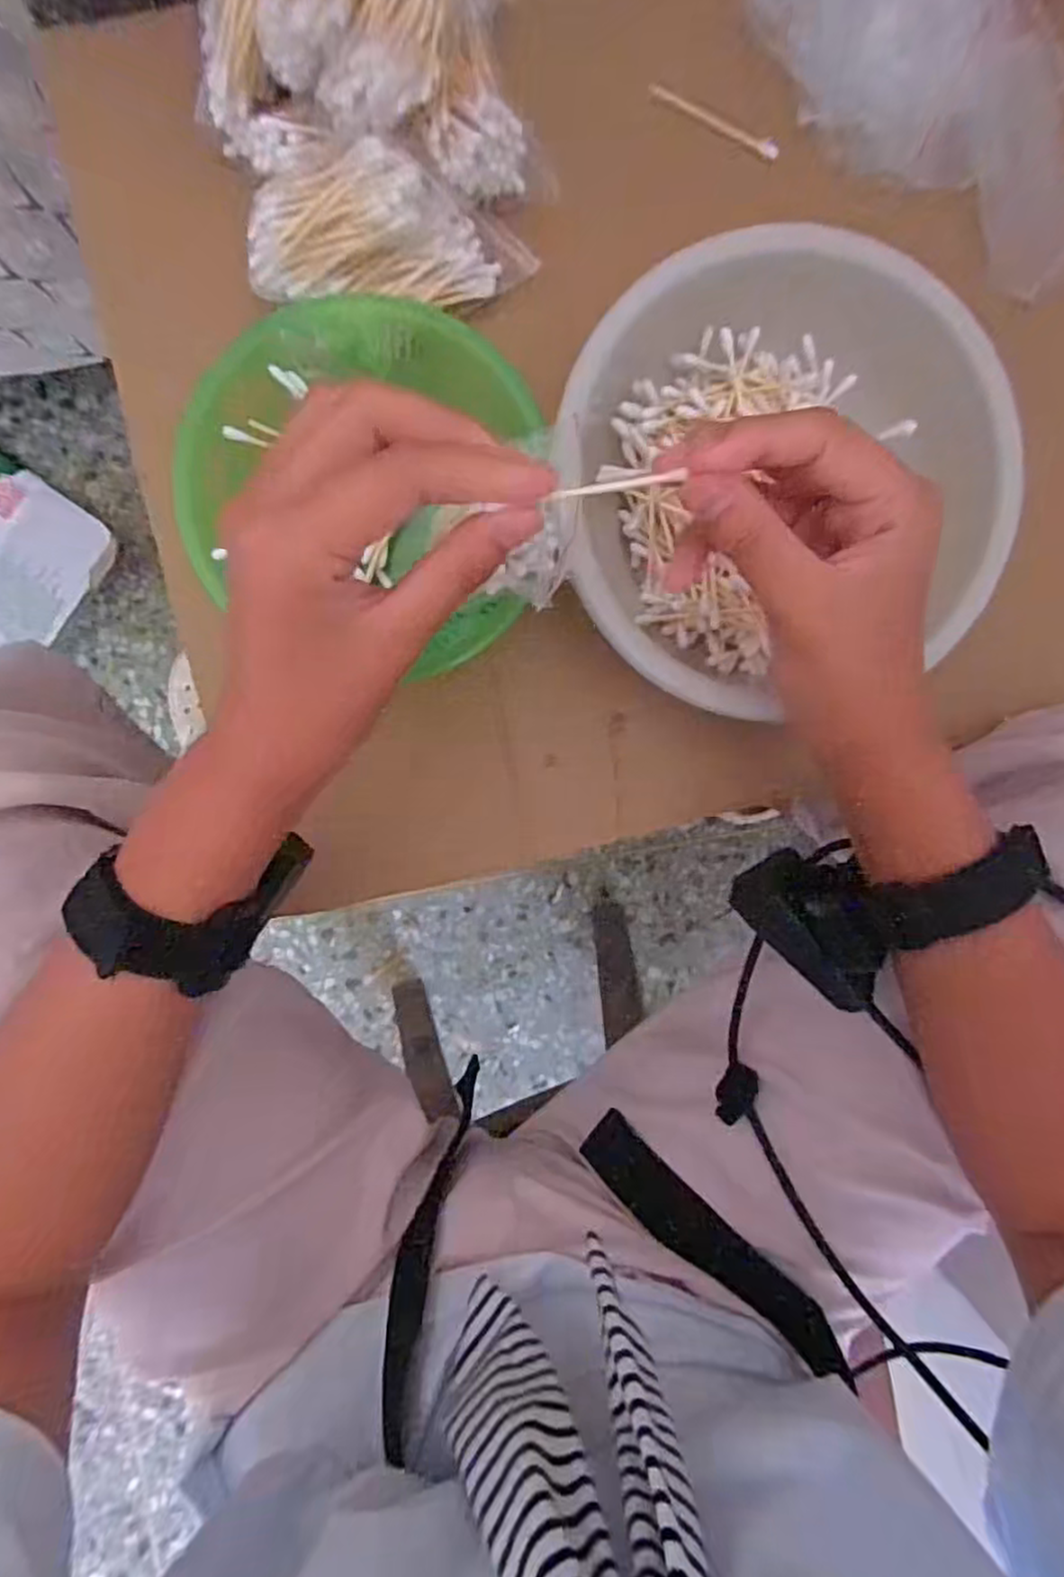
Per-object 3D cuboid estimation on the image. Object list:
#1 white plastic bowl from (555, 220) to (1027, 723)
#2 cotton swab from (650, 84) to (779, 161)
[{"bbox_3d":[0.105,-0.132,0.313,0.191,0.064,0.182,0,92,-4],"label":"white plastic bowl"},{"bbox_3d":[0.089,-0.326,0.338,0.068,0.006,0.007,21,91,-4],"label":"cotton swab"}]

